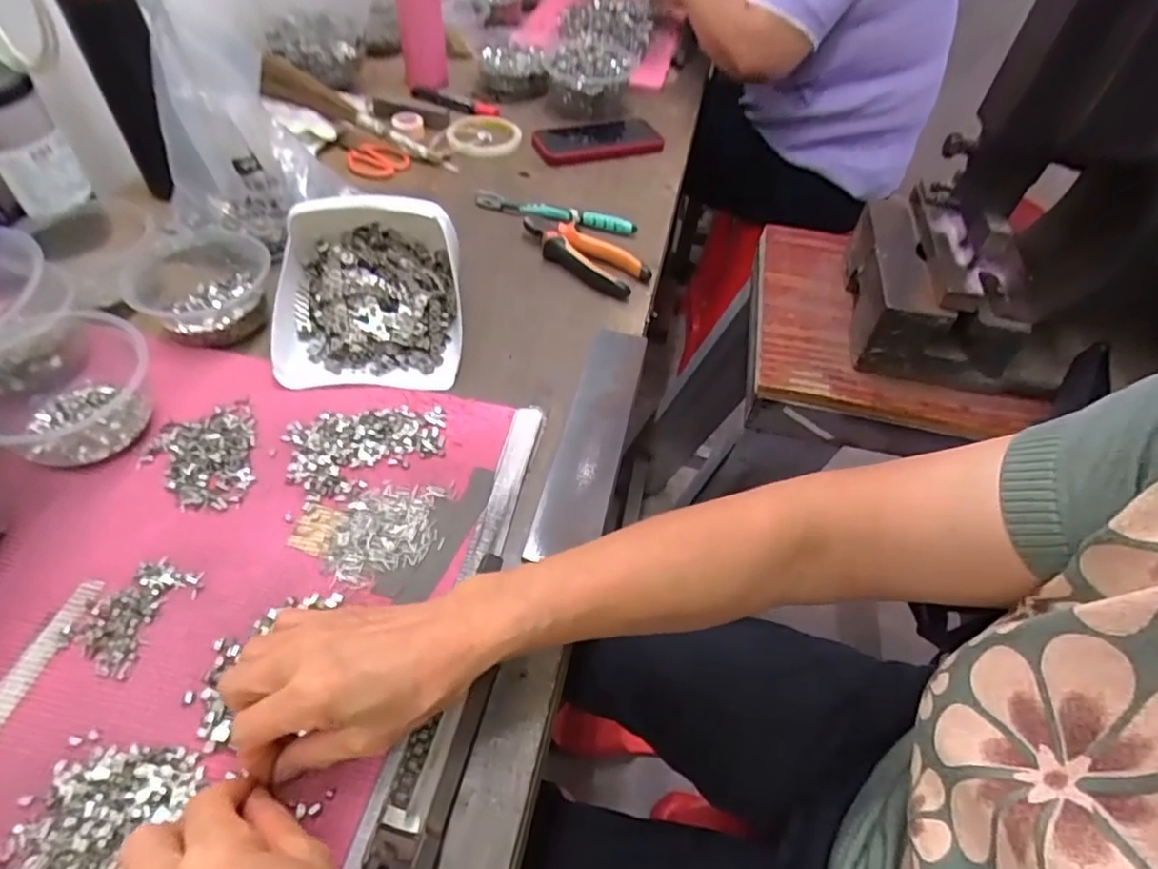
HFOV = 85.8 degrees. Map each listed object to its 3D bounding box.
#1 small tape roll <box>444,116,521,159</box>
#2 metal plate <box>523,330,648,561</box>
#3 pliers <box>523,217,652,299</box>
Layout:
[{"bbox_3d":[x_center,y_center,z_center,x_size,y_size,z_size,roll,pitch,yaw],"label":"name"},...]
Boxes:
[{"bbox_3d":[-0.125,-0.394,0.826,0.095,0.015,0.097,2,49,-2],"label":"small tape roll"},{"bbox_3d":[0.014,-0.005,0.506,0.049,0.004,0.241,13,50,5],"label":"metal plate"},{"bbox_3d":[0.001,-0.189,0.646,0.148,0.019,0.057,35,55,22],"label":"pliers"}]

